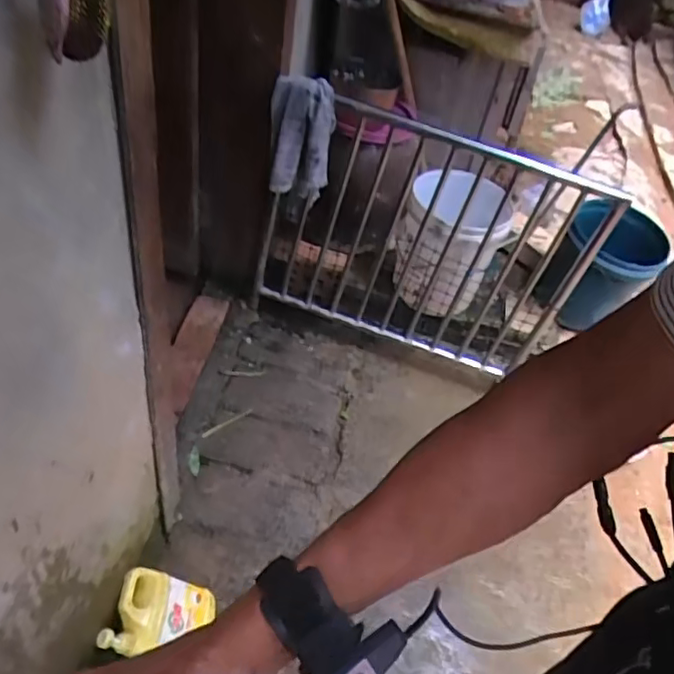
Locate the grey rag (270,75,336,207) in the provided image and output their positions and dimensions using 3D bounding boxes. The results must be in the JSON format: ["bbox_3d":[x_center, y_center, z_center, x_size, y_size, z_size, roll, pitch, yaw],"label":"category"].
[{"bbox_3d":[-0.085,-0.470,1.433,0.138,0.297,0.060,15,44,3],"label":"grey rag"}]

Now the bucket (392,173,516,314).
[{"bbox_3d":[0.313,-0.278,1.698,0.275,0.362,0.286,6,45,-6],"label":"bucket"}]

